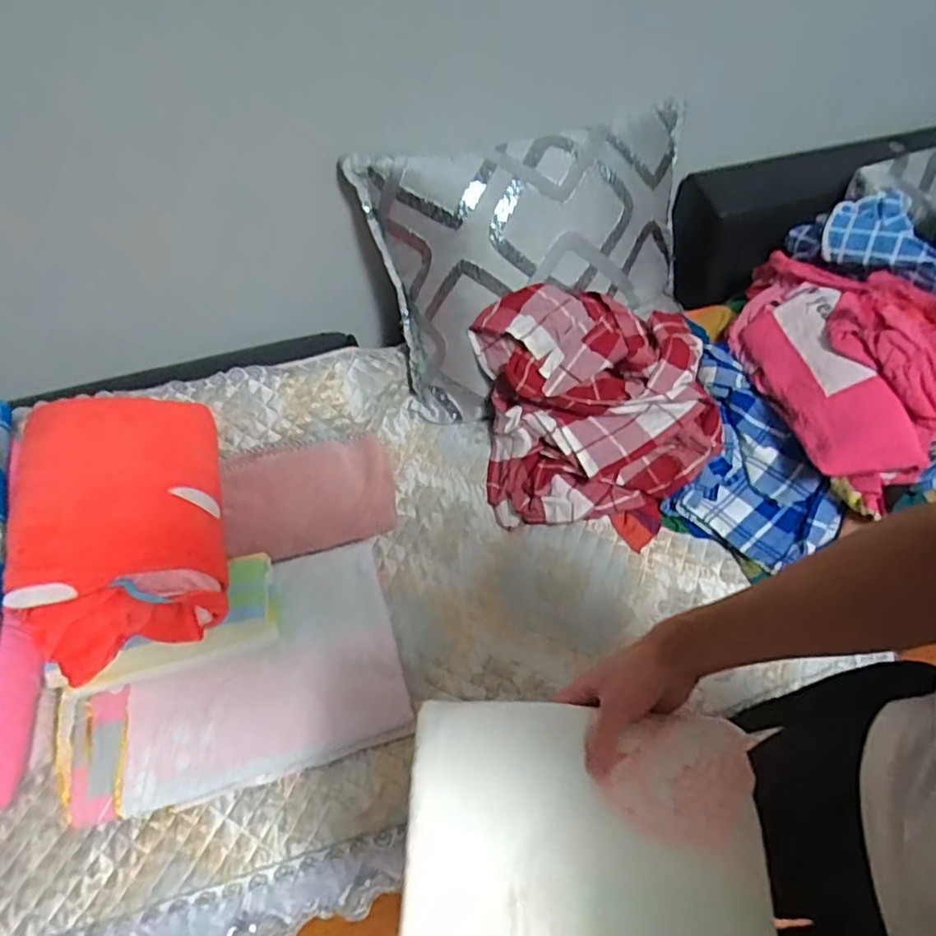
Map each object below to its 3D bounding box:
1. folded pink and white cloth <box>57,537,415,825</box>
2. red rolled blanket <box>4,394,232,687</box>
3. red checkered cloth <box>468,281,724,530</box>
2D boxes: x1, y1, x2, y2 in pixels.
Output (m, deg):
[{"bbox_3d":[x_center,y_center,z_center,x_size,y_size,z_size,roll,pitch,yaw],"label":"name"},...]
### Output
[{"bbox_3d":[-0.355,0.311,0.966,0.491,0.034,0.315,-12,65,-12],"label":"folded pink and white cloth"},{"bbox_3d":[-0.496,0.054,0.924,0.244,0.179,0.395,-13,56,-8],"label":"red rolled blanket"},{"bbox_3d":[0.222,-0.116,1.117,0.397,0.401,0.117,-4,12,11],"label":"red checkered cloth"}]

